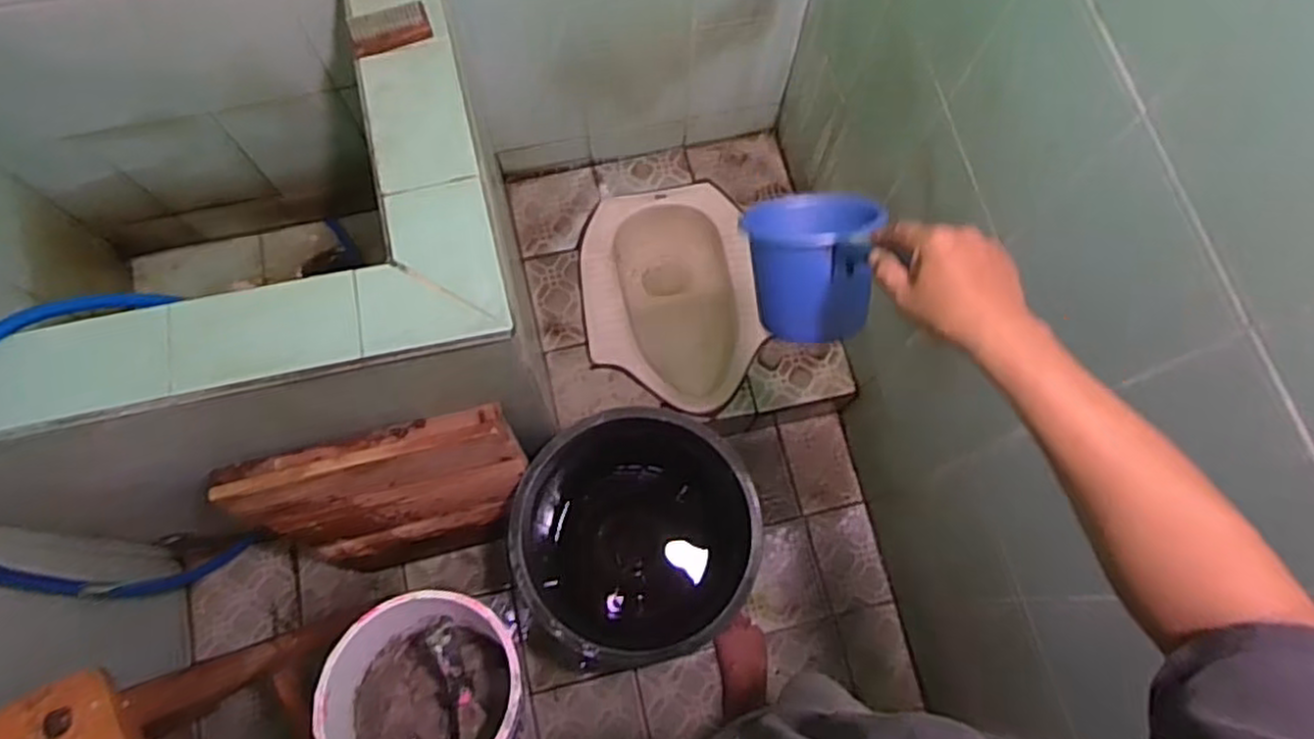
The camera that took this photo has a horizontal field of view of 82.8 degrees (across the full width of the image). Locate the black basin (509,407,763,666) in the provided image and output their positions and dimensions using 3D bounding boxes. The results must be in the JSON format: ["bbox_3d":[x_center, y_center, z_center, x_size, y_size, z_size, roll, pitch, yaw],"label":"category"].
[{"bbox_3d":[-0.049,0.299,1.360,0.381,0.473,0.407,1,72,-2],"label":"black basin"}]

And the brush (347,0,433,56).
[{"bbox_3d":[-0.325,-0.416,0.911,0.094,0.035,0.032,-18,74,-8],"label":"brush"}]

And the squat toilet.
[{"bbox_3d":[0.031,-0.122,1.561,0.356,0.199,0.463,-9,73,-5],"label":"squat toilet"}]

